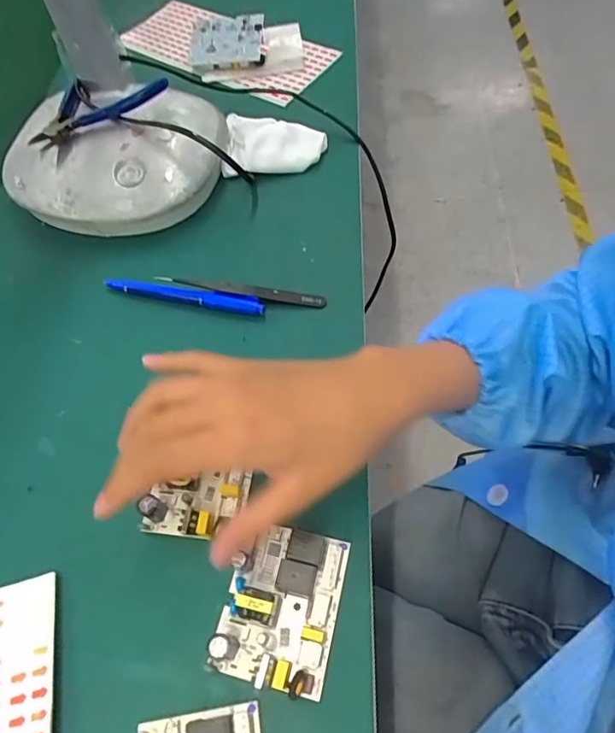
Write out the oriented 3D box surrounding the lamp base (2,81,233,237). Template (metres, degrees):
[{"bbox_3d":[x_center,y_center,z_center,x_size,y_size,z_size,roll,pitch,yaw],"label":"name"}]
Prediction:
[{"bbox_3d":[-0.161,-0.182,0.455,0.171,0.062,0.145,11,62,13],"label":"lamp base"}]

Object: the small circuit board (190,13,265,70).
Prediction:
[{"bbox_3d":[-0.086,-0.348,0.547,0.081,0.014,0.064,1,80,14],"label":"small circuit board"}]

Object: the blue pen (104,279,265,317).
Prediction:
[{"bbox_3d":[-0.097,-0.054,0.399,0.130,0.014,0.014,7,61,11],"label":"blue pen"}]

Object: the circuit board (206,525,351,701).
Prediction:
[{"bbox_3d":[-0.014,0.128,0.279,0.060,0.028,0.080,10,62,12],"label":"circuit board"}]

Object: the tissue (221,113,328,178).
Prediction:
[{"bbox_3d":[-0.030,-0.204,0.468,0.091,0.030,0.059,0,60,7],"label":"tissue"}]

